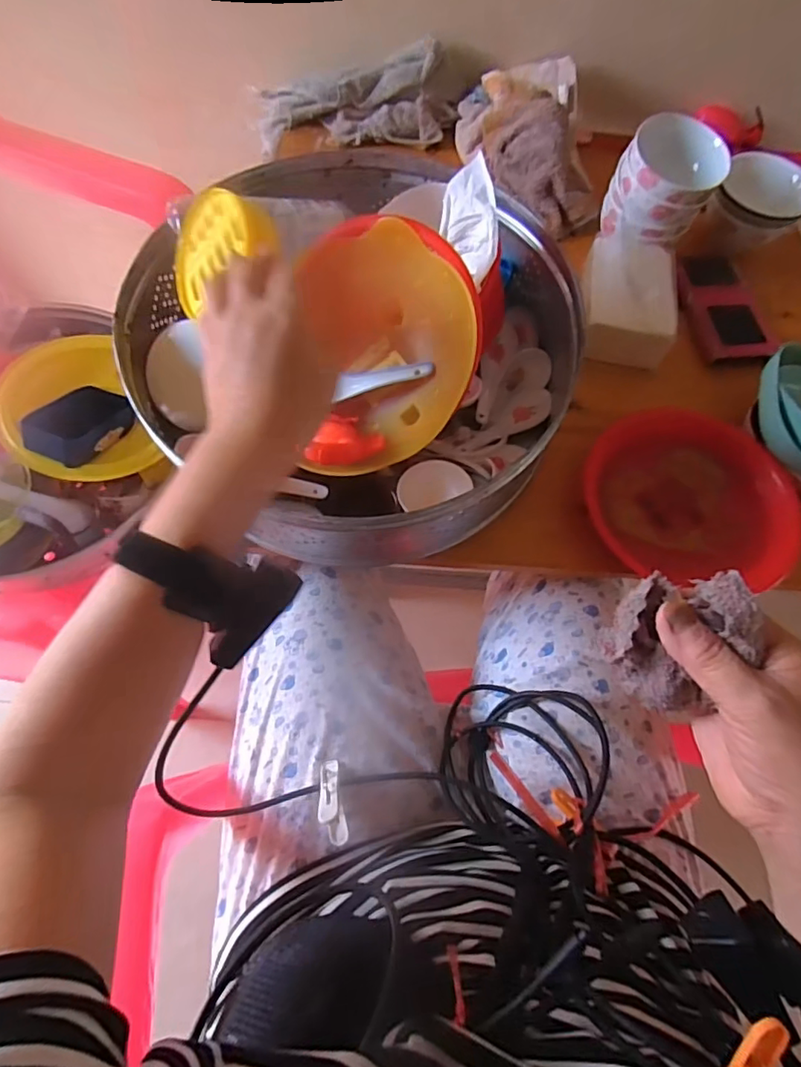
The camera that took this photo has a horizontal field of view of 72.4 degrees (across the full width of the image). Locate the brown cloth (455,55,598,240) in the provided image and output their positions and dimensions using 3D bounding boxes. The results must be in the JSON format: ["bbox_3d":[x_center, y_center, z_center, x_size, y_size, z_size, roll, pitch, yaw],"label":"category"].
[{"bbox_3d":[0.163,-0.487,0.681,0.155,0.075,0.236,-6,67,-6],"label":"brown cloth"}]

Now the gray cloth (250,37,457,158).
[{"bbox_3d":[-0.057,-0.572,0.723,0.265,0.091,0.092,0,67,-4],"label":"gray cloth"}]

